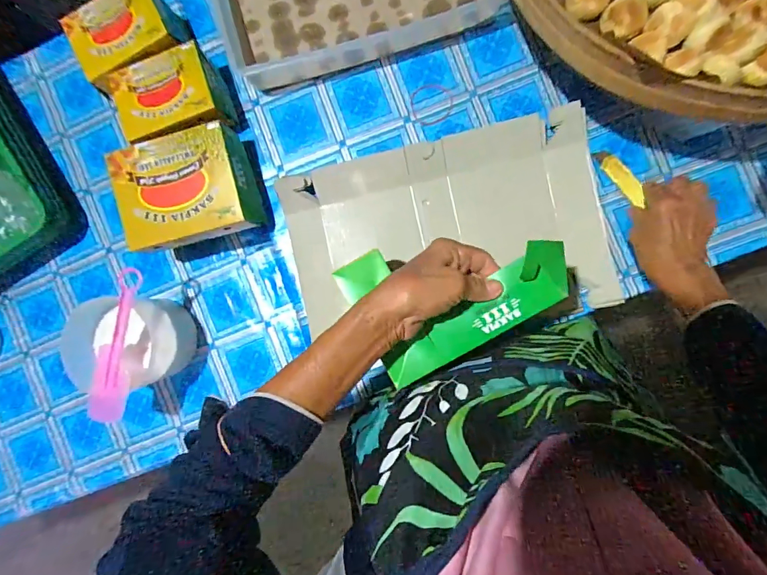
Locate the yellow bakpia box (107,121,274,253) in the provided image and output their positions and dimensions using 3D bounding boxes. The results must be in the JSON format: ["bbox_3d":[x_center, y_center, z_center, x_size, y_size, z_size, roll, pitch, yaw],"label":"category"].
[{"bbox_3d":[-0.252,-0.126,0.546,0.161,0.106,0.126,-13,89,4],"label":"yellow bakpia box"}]

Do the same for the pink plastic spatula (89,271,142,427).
[{"bbox_3d":[-0.334,0.073,0.507,0.048,0.020,0.190,9,93,6],"label":"pink plastic spatula"}]

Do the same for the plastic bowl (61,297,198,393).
[{"bbox_3d":[-0.348,0.075,0.570,0.114,0.112,0.117,0,90,5],"label":"plastic bowl"}]

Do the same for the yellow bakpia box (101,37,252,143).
[{"bbox_3d":[-0.270,-0.242,0.540,0.135,0.083,0.101,-16,88,4],"label":"yellow bakpia box"}]

